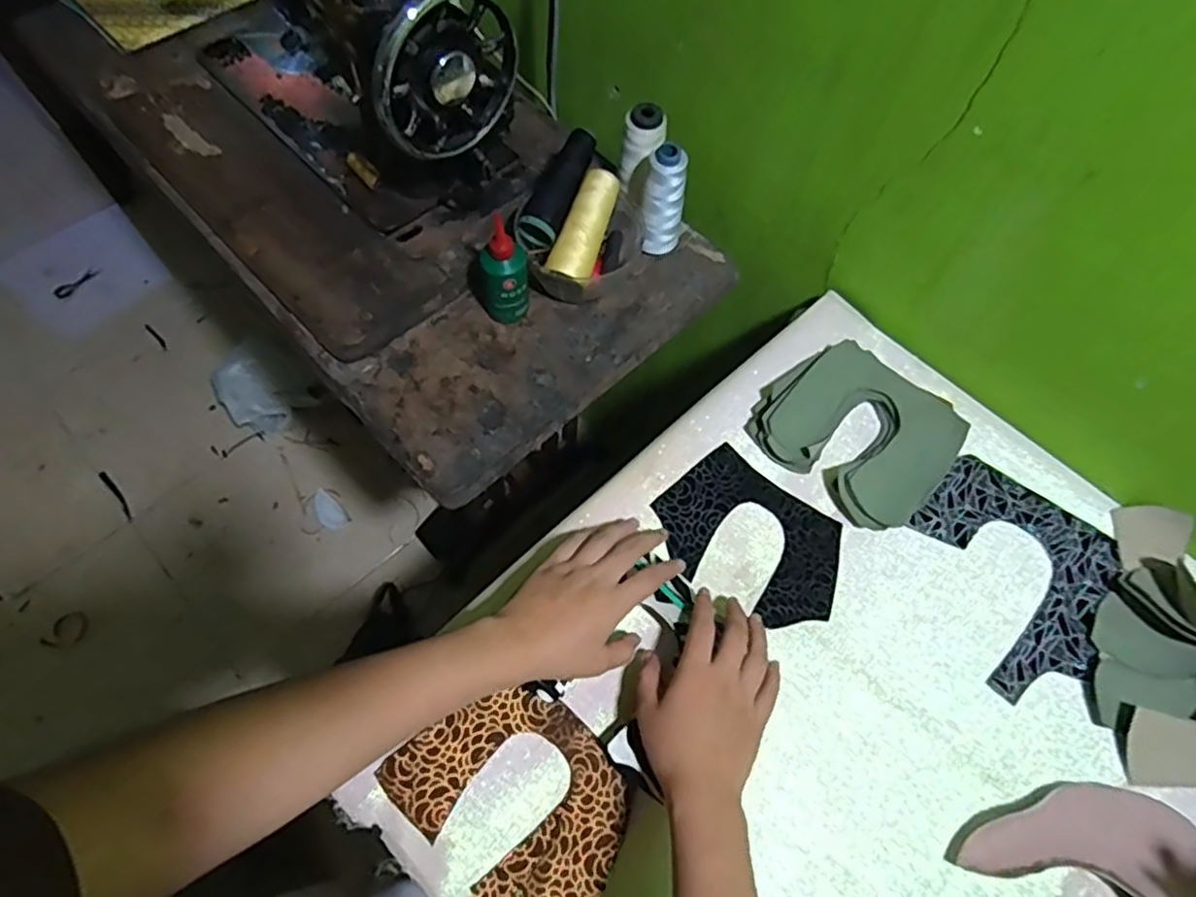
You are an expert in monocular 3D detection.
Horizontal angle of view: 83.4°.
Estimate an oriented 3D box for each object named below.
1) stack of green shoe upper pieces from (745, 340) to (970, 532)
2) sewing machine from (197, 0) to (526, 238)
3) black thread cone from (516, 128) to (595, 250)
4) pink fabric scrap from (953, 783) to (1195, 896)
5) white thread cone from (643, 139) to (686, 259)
[{"bbox_3d":[0.227,-0.018,0.592,0.157,0.031,0.133,39,68,15],"label":"stack of green shoe upper pieces"},{"bbox_3d":[-0.269,-0.407,0.645,0.405,0.198,0.168,38,68,15],"label":"sewing machine"},{"bbox_3d":[-0.036,-0.249,0.639,0.036,0.035,0.120,24,81,9],"label":"black thread cone"},{"bbox_3d":[0.343,0.272,0.458,0.167,0.033,0.089,20,65,7],"label":"pink fabric scrap"},{"bbox_3d":[0.065,-0.239,0.656,0.036,0.116,0.036,-1,64,-3],"label":"white thread cone"}]

